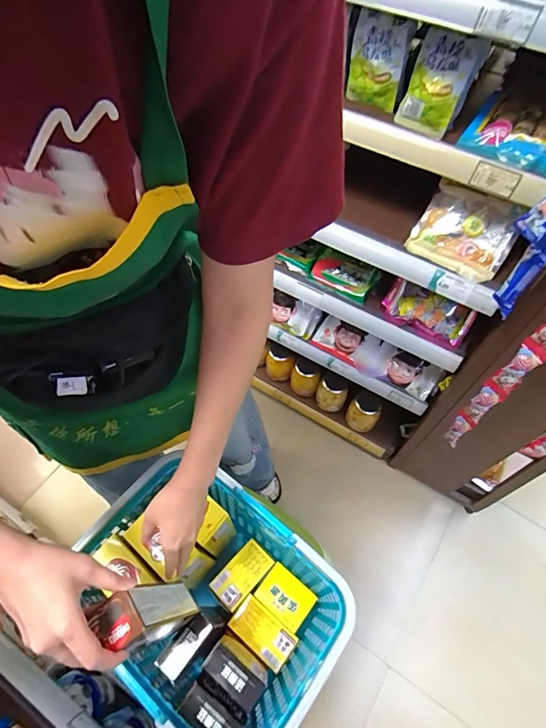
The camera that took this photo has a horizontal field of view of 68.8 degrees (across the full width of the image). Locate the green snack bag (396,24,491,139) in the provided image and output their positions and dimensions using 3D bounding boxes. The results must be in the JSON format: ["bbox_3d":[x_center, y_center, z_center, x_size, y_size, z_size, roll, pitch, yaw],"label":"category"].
[{"bbox_3d":[0.242,-0.404,0.581,0.087,0.122,0.028,39,48,20],"label":"green snack bag"}]

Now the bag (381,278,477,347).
[{"bbox_3d":[0.323,-0.114,0.849,0.182,0.075,0.070,37,65,19],"label":"bag"}]

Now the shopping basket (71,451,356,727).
[{"bbox_3d":[-0.102,0.372,0.651,0.396,0.199,0.282,34,64,18],"label":"shopping basket"}]

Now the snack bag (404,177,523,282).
[{"bbox_3d":[0.330,-0.228,0.689,0.155,0.035,0.127,34,103,19],"label":"snack bag"}]

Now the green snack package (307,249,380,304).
[{"bbox_3d":[0.159,-0.208,0.911,0.140,0.053,0.073,28,63,15],"label":"green snack package"}]

